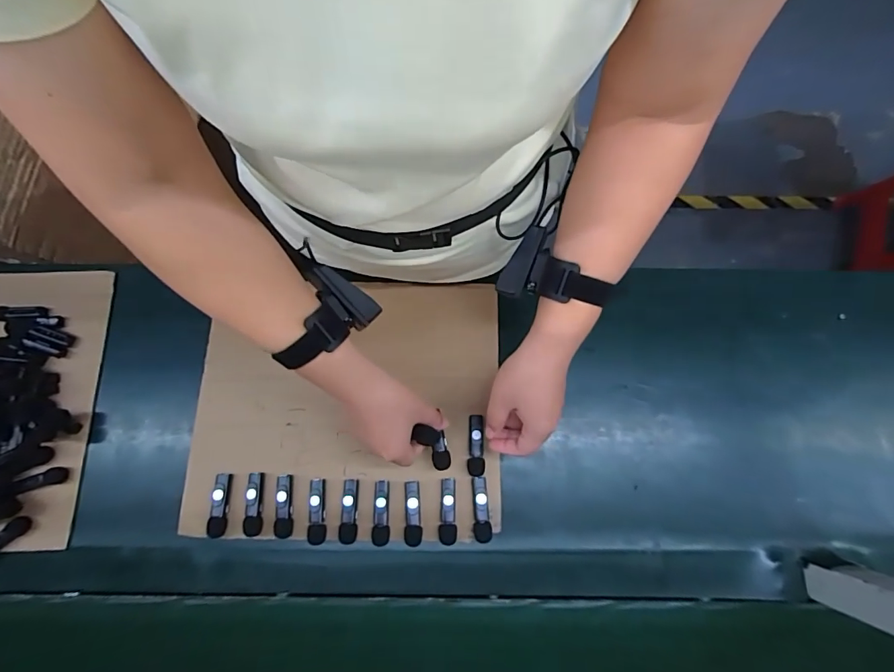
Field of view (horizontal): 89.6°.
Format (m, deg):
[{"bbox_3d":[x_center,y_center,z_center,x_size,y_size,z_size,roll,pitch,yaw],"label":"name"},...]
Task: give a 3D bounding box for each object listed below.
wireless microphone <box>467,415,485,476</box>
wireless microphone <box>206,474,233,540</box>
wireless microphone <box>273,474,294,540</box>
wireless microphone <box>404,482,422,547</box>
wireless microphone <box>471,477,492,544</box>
[{"bbox_3d":[0.033,0.122,0.506,0.019,0.009,0.067,2,78,1],"label":"wireless microphone"},{"bbox_3d":[-0.247,0.184,0.490,0.017,0.014,0.065,2,78,1],"label":"wireless microphone"},{"bbox_3d":[-0.177,0.184,0.487,0.020,0.011,0.064,-3,78,0],"label":"wireless microphone"},{"bbox_3d":[-0.037,0.192,0.485,0.018,0.010,0.065,-1,78,0],"label":"wireless microphone"},{"bbox_3d":[0.037,0.188,0.489,0.019,0.014,0.066,-1,78,0],"label":"wireless microphone"}]

